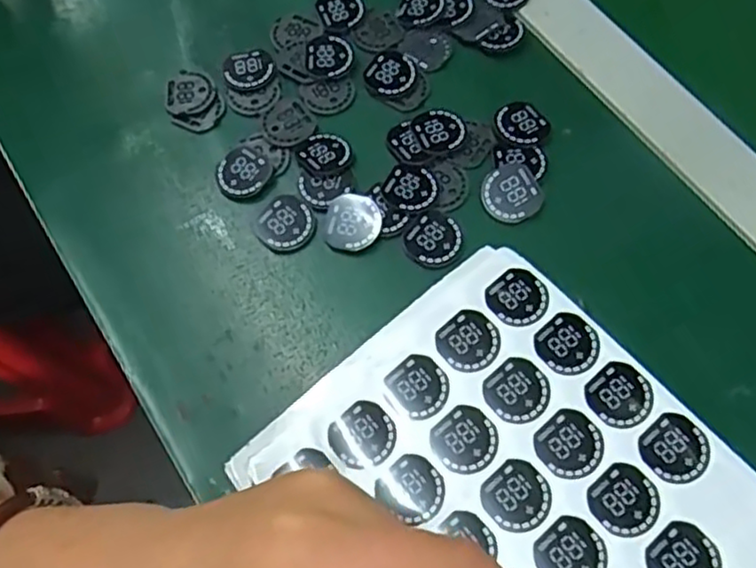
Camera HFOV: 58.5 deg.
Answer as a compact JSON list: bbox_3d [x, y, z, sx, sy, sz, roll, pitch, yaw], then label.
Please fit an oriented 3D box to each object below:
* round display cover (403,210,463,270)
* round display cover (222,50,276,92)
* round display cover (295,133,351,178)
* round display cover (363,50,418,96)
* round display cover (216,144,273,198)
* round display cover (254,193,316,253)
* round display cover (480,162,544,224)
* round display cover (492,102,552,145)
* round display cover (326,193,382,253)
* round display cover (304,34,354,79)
[{"bbox_3d":[0.029,-0.024,0.353,0.030,0.004,0.032,-1,69,2],"label":"round display cover"},{"bbox_3d":[-0.076,-0.127,0.400,0.031,0.004,0.027,-26,70,-7],"label":"round display cover"},{"bbox_3d":[-0.030,-0.073,0.373,0.028,0.004,0.029,-1,69,2],"label":"round display cover"},{"bbox_3d":[0.007,-0.123,0.394,0.029,0.006,0.030,-1,69,2],"label":"round display cover"},{"bbox_3d":[-0.074,-0.062,0.372,0.030,0.004,0.029,-1,69,2],"label":"round display cover"},{"bbox_3d":[-0.050,-0.033,0.360,0.031,0.004,0.031,-1,69,2],"label":"round display cover"},{"bbox_3d":[0.071,-0.048,0.361,0.031,0.004,0.031,-1,84,6],"label":"round display cover"},{"bbox_3d":[0.080,-0.091,0.377,0.030,0.006,0.029,-1,69,2],"label":"round display cover"},{"bbox_3d":[-0.013,-0.033,0.357,0.029,0.004,0.031,-1,69,2],"label":"round display cover"},{"bbox_3d":[-0.029,-0.137,0.402,0.028,0.004,0.033,-4,69,1],"label":"round display cover"}]

